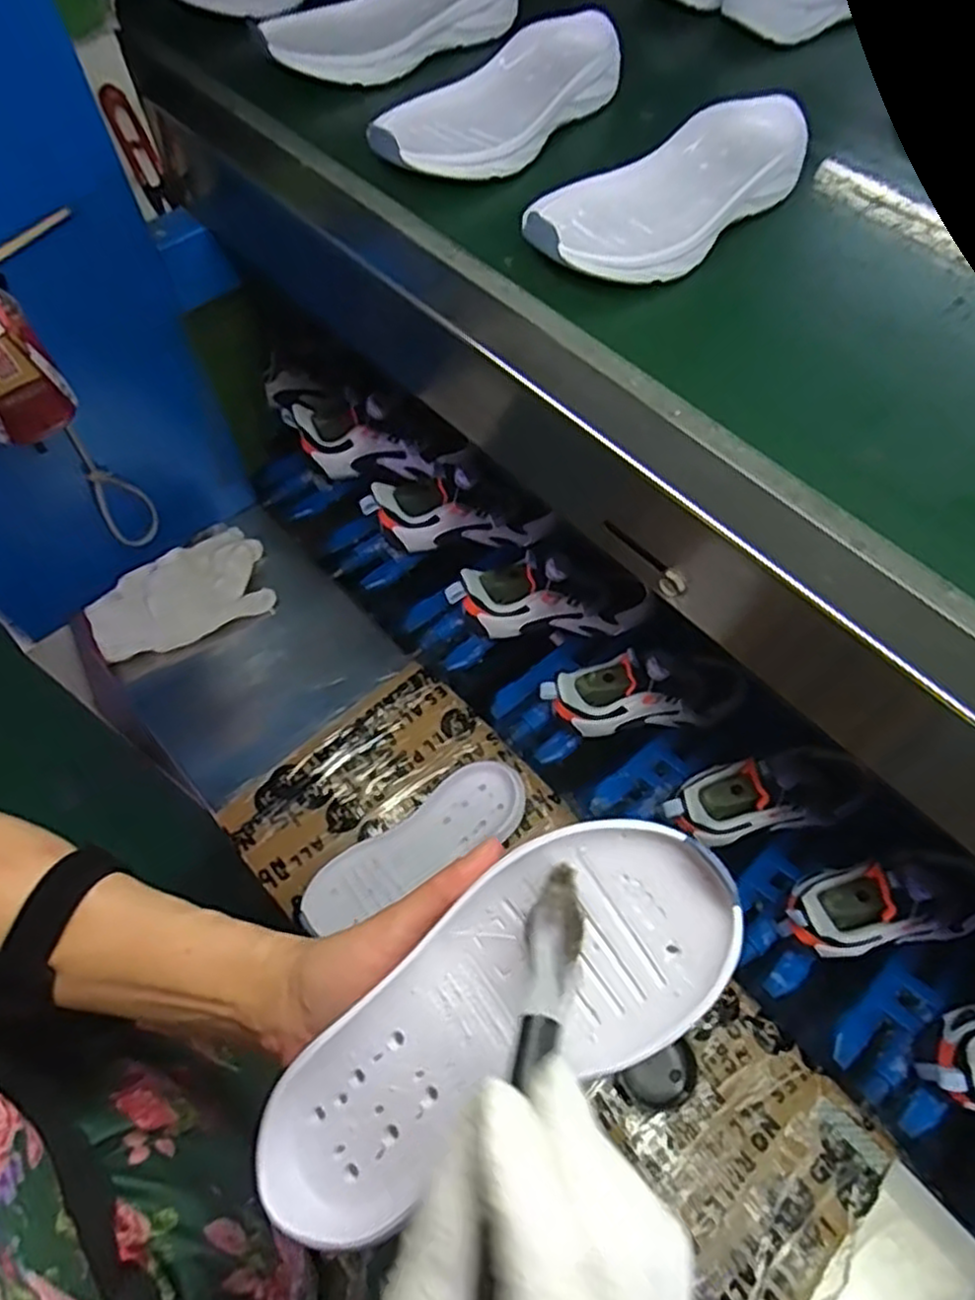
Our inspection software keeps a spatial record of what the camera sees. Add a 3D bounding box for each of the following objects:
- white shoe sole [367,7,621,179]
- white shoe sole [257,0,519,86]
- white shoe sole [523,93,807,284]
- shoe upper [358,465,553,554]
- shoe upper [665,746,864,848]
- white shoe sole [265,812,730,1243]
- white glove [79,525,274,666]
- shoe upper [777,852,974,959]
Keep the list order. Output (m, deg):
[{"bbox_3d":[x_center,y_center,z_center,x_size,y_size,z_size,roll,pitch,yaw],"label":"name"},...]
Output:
[{"bbox_3d":[0.013,-0.380,0.505,0.081,0.030,0.216,39,69,16],"label":"white shoe sole"},{"bbox_3d":[-0.070,-0.480,0.552,0.199,0.029,0.089,-18,65,-10],"label":"white shoe sole"},{"bbox_3d":[0.119,-0.282,0.456,0.207,0.035,0.084,-33,69,-16],"label":"white shoe sole"},{"bbox_3d":[-0.028,-0.152,0.808,0.215,0.098,0.065,7,62,-14],"label":"shoe upper"},{"bbox_3d":[0.257,0.125,0.661,0.212,0.083,0.074,-6,63,-20],"label":"shoe upper"},{"bbox_3d":[0.001,0.139,0.280,0.201,0.026,0.079,-38,69,4],"label":"white shoe sole"},{"bbox_3d":[-0.313,-0.058,0.749,0.176,0.020,0.095,-25,80,-22],"label":"white glove"},{"bbox_3d":[0.347,0.212,0.625,0.204,0.092,0.077,-1,62,-19],"label":"shoe upper"}]

